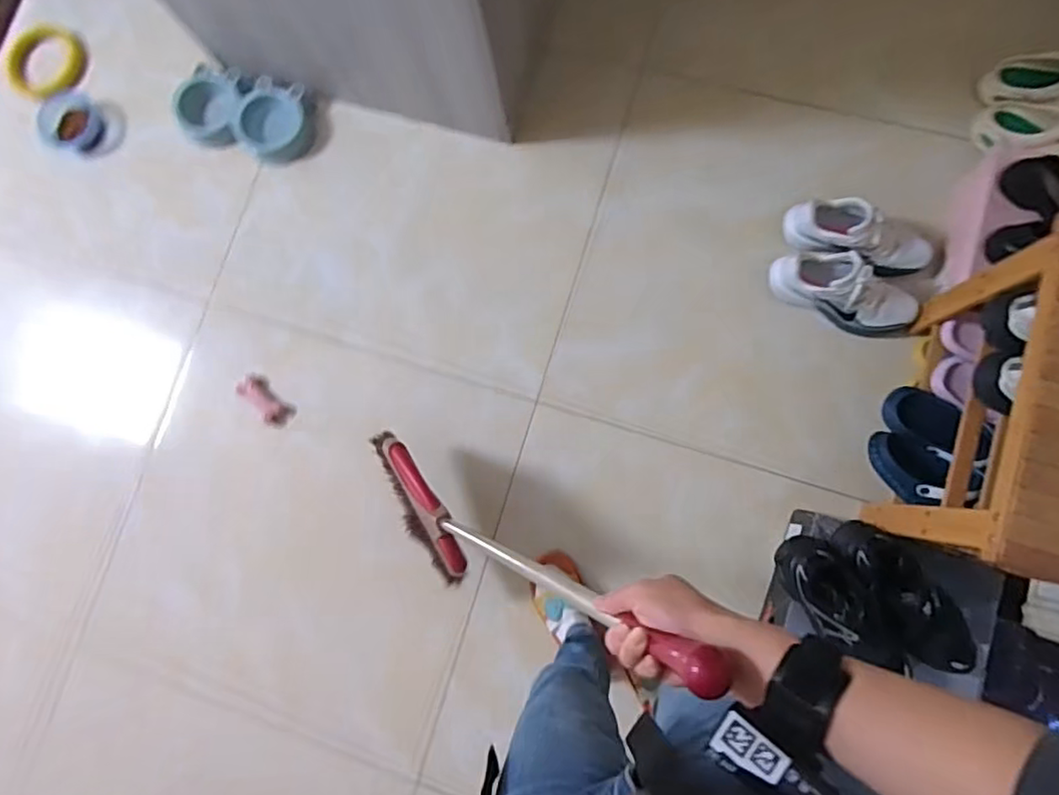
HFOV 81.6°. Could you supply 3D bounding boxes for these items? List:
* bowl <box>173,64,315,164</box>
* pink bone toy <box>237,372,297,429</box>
[{"bbox_3d":[-0.651,-0.649,1.415,0.299,0.080,0.168,13,85,8],"label":"bowl"},{"bbox_3d":[-0.596,0.007,1.382,0.138,0.033,0.067,43,90,9],"label":"pink bone toy"}]

